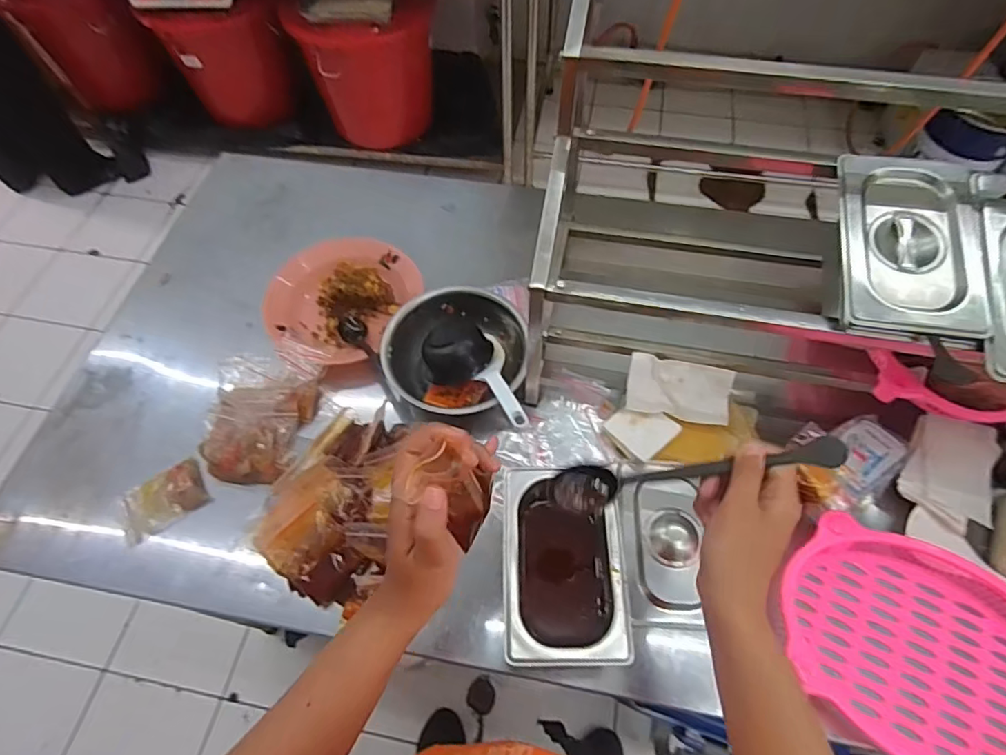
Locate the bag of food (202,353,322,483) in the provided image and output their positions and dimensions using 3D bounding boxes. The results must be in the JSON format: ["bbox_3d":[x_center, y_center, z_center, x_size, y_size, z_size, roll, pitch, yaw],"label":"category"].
[{"bbox_3d":[-0.301,0.049,0.664,0.116,0.061,0.148,10,60,6],"label":"bag of food"}]

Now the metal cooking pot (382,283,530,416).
[{"bbox_3d":[-0.055,-0.031,0.692,0.183,0.065,0.171,39,70,19],"label":"metal cooking pot"}]

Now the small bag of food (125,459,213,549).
[{"bbox_3d":[-0.396,0.141,0.637,0.095,0.022,0.067,-28,64,-15],"label":"small bag of food"}]

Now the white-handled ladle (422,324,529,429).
[{"bbox_3d":[-0.015,-0.004,0.663,0.089,0.057,0.176,-39,52,-17],"label":"white-handled ladle"}]

